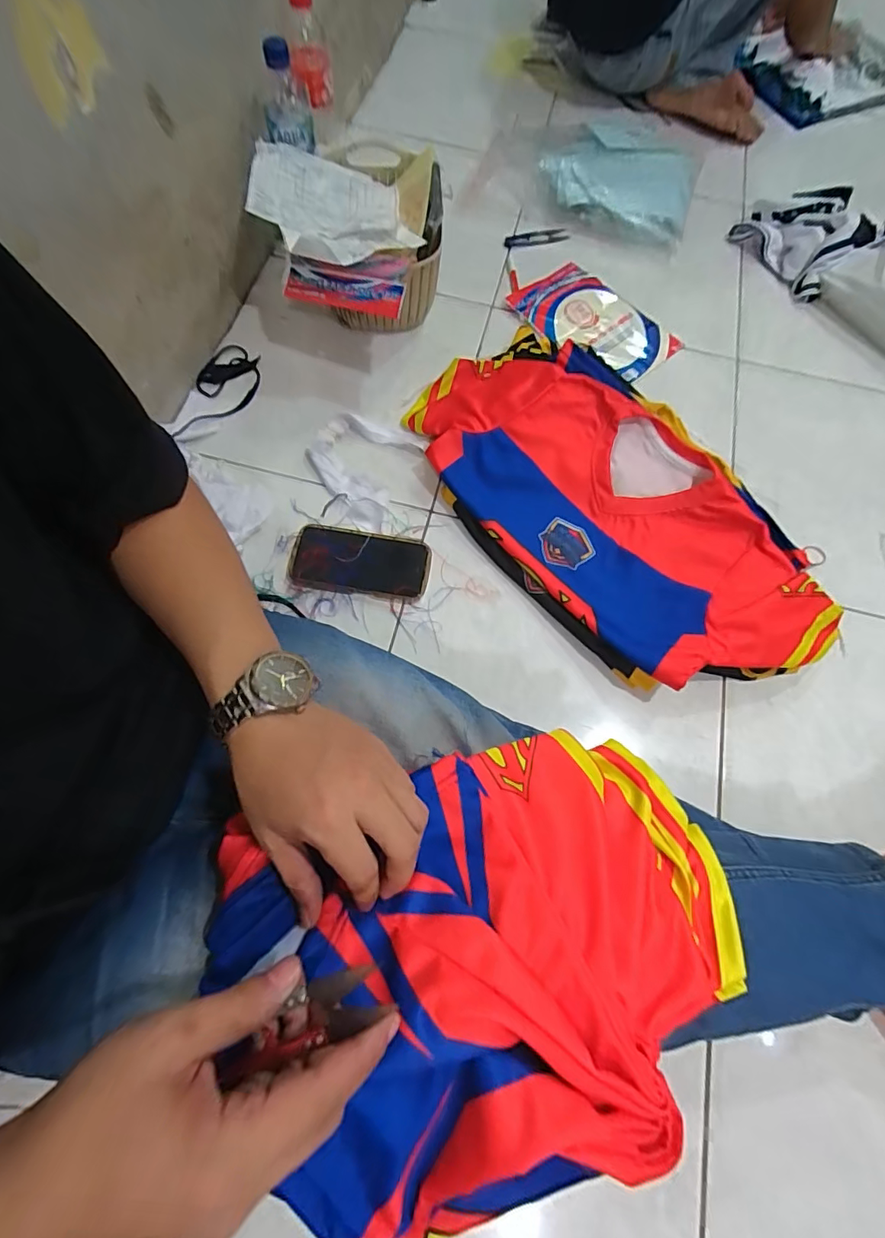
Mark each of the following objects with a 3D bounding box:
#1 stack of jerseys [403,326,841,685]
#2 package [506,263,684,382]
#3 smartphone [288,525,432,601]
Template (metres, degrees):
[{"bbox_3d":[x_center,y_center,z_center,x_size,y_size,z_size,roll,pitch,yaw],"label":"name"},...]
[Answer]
[{"bbox_3d":[0.208,-0.147,0.638,0.290,0.090,0.598,-41,74,-15],"label":"stack of jerseys"},{"bbox_3d":[0.250,-0.485,0.803,0.265,0.032,0.164,38,72,13],"label":"package"},{"bbox_3d":[-0.104,-0.075,0.617,0.171,0.014,0.083,6,68,2],"label":"smartphone"}]

